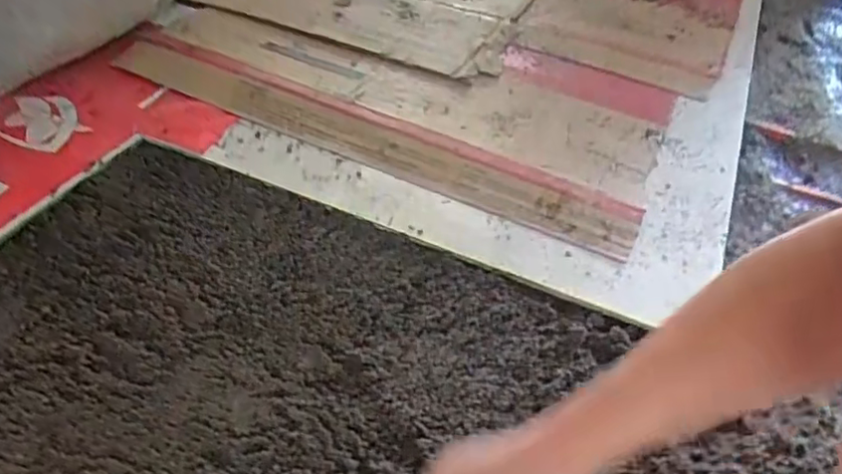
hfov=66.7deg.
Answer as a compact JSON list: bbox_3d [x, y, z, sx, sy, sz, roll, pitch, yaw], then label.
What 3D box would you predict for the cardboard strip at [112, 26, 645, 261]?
[{"bbox_3d":[-0.089,-0.156,0.900,0.788,0.021,0.123,23,45,15],"label":"cardboard strip"}]

